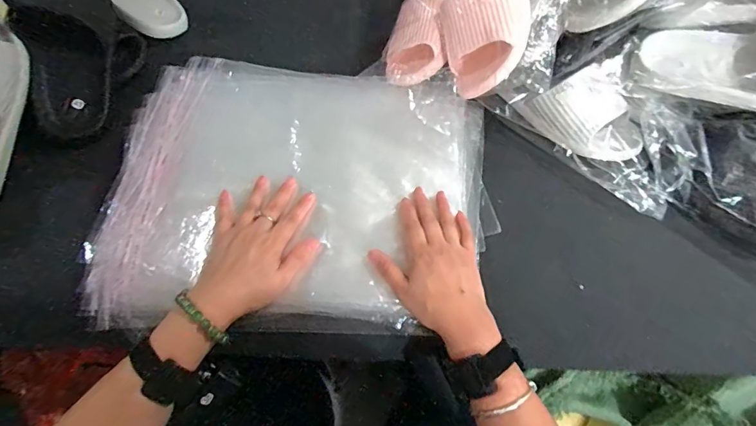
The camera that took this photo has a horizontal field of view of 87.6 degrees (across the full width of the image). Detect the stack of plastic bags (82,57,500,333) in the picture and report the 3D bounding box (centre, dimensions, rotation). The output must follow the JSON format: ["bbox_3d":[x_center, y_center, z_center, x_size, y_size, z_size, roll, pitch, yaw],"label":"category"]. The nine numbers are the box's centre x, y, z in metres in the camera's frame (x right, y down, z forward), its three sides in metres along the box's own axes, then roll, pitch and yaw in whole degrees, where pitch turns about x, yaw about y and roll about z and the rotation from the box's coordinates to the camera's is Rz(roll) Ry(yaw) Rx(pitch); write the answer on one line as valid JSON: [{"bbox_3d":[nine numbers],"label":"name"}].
[{"bbox_3d":[-0.091,-0.043,0.480,0.451,0.035,0.349,1,69,-2],"label":"stack of plastic bags"}]

